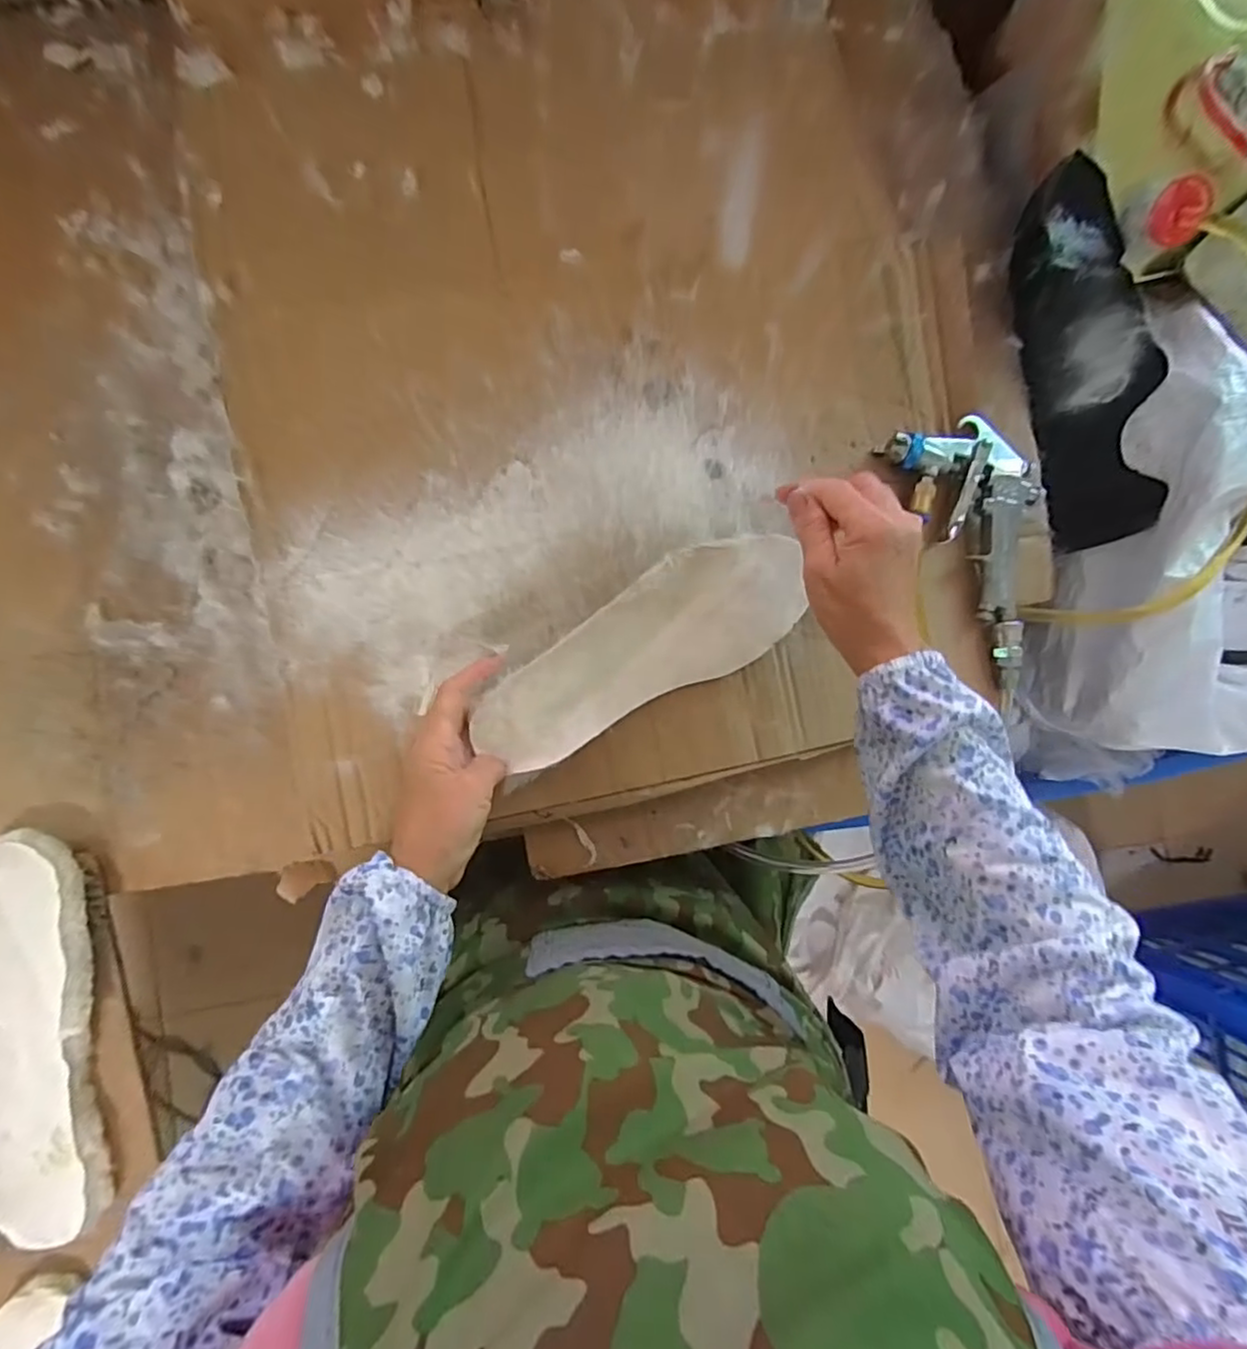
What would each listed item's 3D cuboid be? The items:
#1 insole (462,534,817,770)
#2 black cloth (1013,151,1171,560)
[{"bbox_3d":[0.016,-0.023,0.446,0.259,0.015,0.091,-25,101,-11],"label":"insole"},{"bbox_3d":[0.388,-0.254,0.515,0.097,0.031,0.292,-12,104,7],"label":"black cloth"}]

